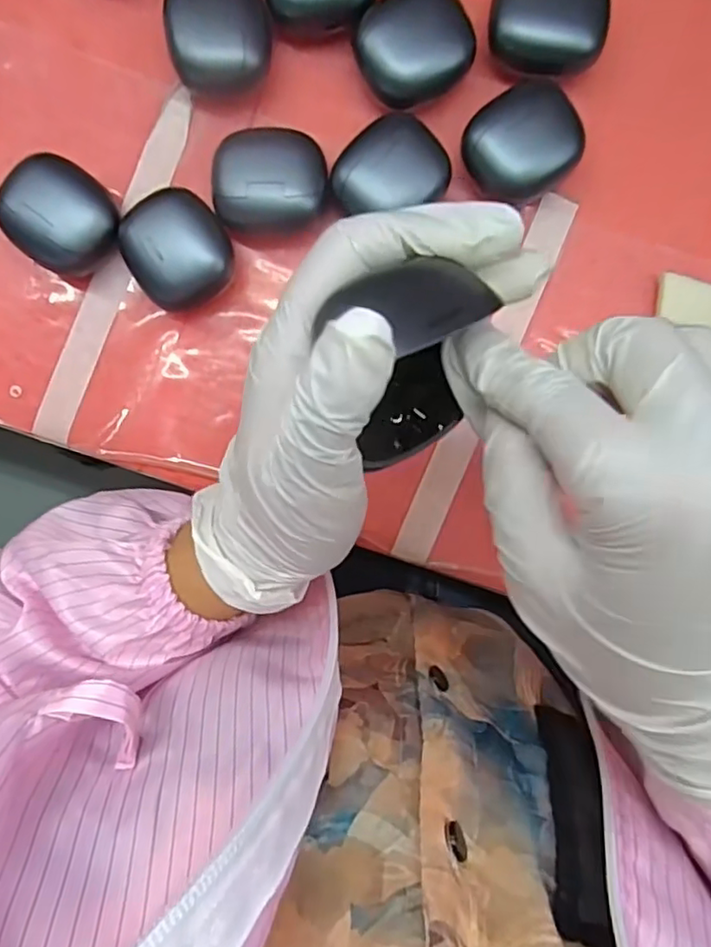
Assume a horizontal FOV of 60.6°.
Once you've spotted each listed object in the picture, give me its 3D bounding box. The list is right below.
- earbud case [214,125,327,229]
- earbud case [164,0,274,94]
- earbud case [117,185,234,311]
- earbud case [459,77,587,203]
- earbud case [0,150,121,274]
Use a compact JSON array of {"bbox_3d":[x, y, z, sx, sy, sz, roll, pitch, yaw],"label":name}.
[{"bbox_3d":[-0.042,-0.145,0.309,0.054,0.032,0.049,2,92,1],"label":"earbud case"},{"bbox_3d":[-0.067,-0.220,0.307,0.049,0.027,0.051,0,92,1],"label":"earbud case"},{"bbox_3d":[-0.088,-0.112,0.310,0.050,0.029,0.054,-24,91,1],"label":"earbud case"},{"bbox_3d":[0.084,-0.162,0.303,0.055,0.032,0.047,-30,91,2],"label":"earbud case"},{"bbox_3d":[-0.151,-0.131,0.311,0.050,0.026,0.055,-42,91,2],"label":"earbud case"}]

